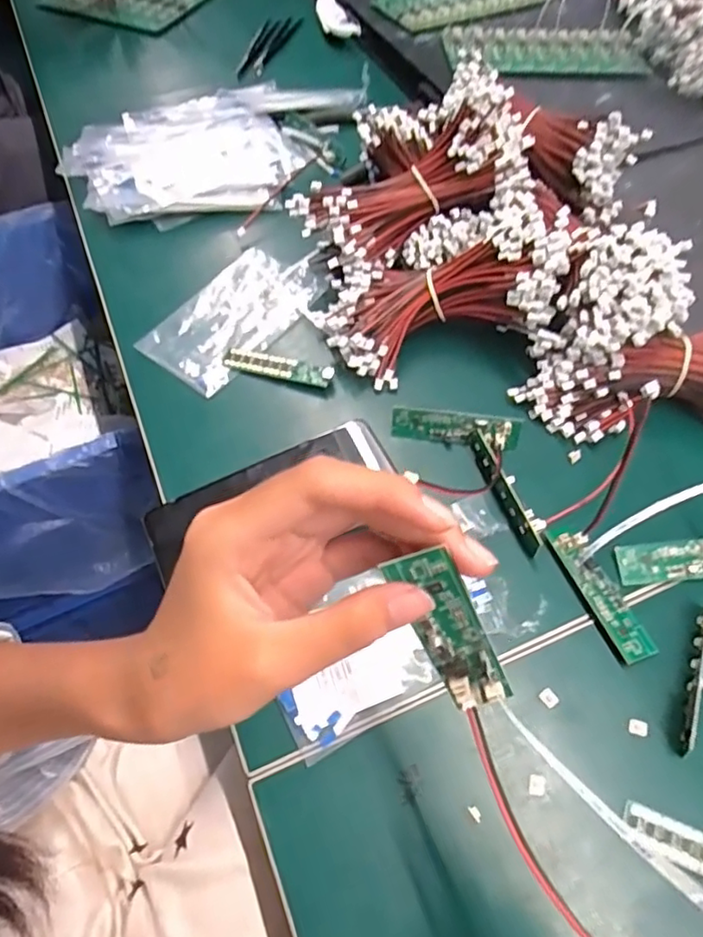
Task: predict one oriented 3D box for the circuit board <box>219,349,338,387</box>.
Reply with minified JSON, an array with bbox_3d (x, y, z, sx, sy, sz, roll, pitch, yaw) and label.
[{"bbox_3d":[-0.053,-0.073,0.436,0.083,0.008,0.016,15,62,12],"label":"circuit board"}]

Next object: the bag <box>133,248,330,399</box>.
[{"bbox_3d":[-0.085,-0.121,0.465,0.075,0.008,0.145,35,68,21],"label":"bag"}]

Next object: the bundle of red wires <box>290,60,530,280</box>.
[{"bbox_3d":[0.048,-0.213,0.440,0.182,0.067,0.070,-33,62,4],"label":"bundle of red wires"}]

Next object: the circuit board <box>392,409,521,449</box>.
[{"bbox_3d":[0.068,-0.026,0.398,0.083,0.022,0.010,8,32,9],"label":"circuit board"}]

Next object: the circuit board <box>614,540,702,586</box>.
[{"bbox_3d":[0.194,0.052,0.345,0.080,0.004,0.022,-6,74,6],"label":"circuit board"}]

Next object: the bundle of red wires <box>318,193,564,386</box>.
[{"bbox_3d":[0.062,-0.120,0.422,0.172,0.051,0.092,-18,59,15],"label":"bundle of red wires"}]

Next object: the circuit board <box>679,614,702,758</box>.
[{"bbox_3d":[0.178,0.106,0.309,0.013,0.017,0.078,21,63,15],"label":"circuit board"}]

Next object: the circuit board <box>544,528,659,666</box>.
[{"bbox_3d":[0.140,0.068,0.339,0.020,0.008,0.081,-22,61,-9],"label":"circuit board"}]

